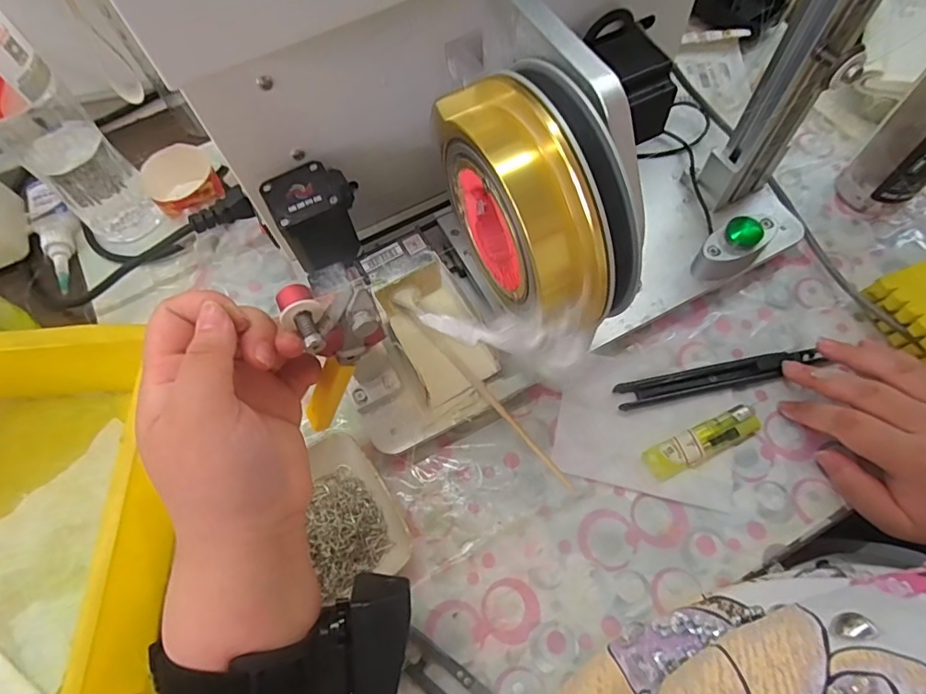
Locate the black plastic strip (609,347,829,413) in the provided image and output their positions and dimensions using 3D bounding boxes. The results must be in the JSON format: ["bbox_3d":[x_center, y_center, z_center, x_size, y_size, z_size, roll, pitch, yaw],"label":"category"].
[{"bbox_3d":[0.172,0.021,0.350,0.135,0.009,0.020,-12,65,0],"label":"black plastic strip"}]

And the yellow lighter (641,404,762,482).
[{"bbox_3d":[0.155,0.061,0.329,0.079,0.010,0.021,-23,66,-7],"label":"yellow lighter"}]

